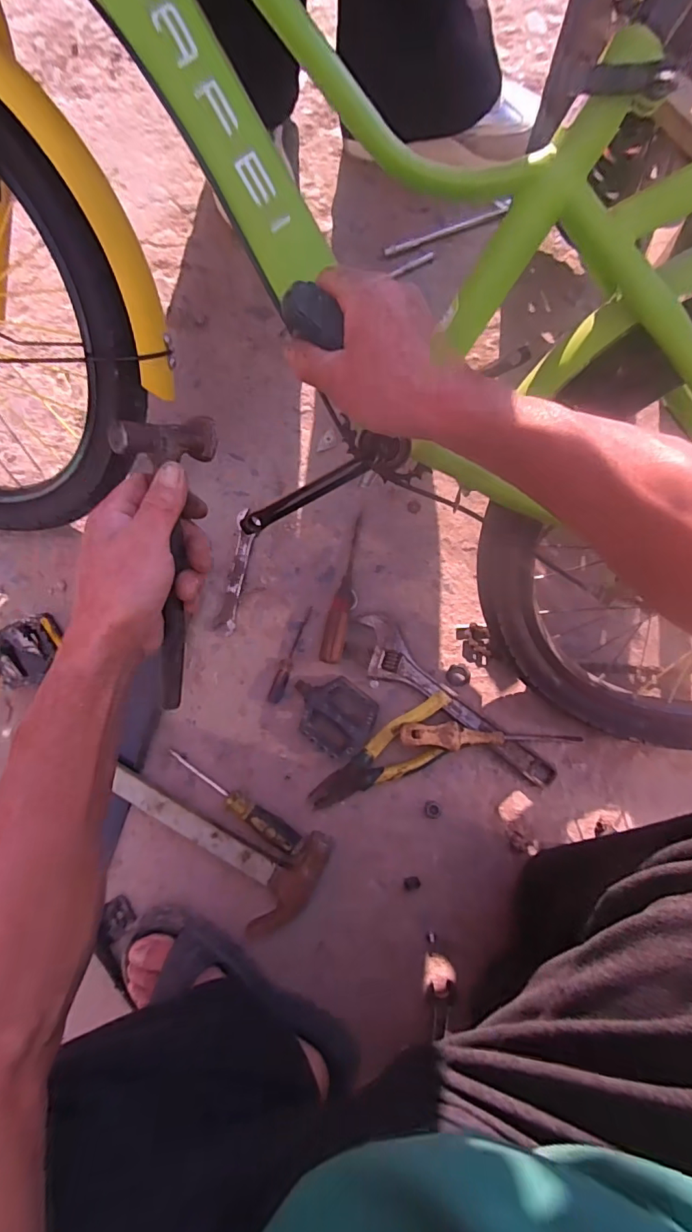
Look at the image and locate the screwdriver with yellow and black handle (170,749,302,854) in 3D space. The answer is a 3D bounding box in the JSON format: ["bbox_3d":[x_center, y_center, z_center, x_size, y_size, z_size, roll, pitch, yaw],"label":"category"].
[{"bbox_3d":[-0.133,0.217,0.561,0.185,0.032,0.022,30,85,6],"label":"screwdriver with yellow and black handle"}]

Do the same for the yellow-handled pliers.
[{"bbox_3d":[0.044,0.164,0.560,0.199,0.020,0.059,-31,86,-1],"label":"yellow-handled pliers"}]

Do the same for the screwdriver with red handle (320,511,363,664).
[{"bbox_3d":[-0.001,-0.035,0.590,0.025,0.021,0.187,11,73,3],"label":"screwdriver with red handle"}]

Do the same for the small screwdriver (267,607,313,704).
[{"bbox_3d":[-0.068,0.048,0.593,0.017,0.012,0.125,19,87,3],"label":"small screwdriver"}]

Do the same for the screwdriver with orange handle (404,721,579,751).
[{"bbox_3d":[0.169,0.140,0.558,0.213,0.025,0.028,4,86,-13],"label":"screwdriver with orange handle"}]

